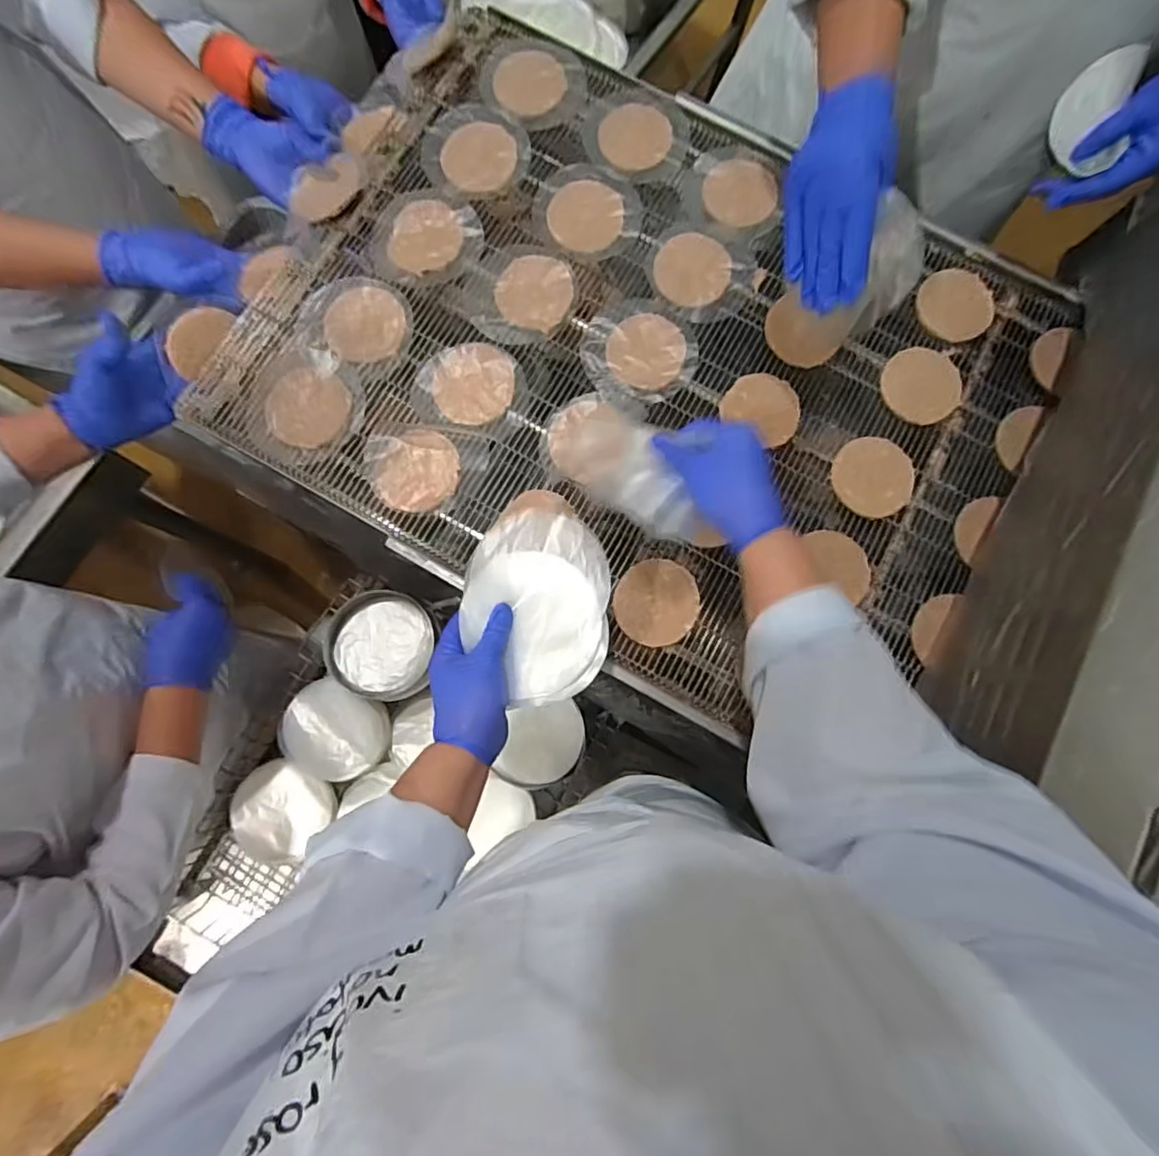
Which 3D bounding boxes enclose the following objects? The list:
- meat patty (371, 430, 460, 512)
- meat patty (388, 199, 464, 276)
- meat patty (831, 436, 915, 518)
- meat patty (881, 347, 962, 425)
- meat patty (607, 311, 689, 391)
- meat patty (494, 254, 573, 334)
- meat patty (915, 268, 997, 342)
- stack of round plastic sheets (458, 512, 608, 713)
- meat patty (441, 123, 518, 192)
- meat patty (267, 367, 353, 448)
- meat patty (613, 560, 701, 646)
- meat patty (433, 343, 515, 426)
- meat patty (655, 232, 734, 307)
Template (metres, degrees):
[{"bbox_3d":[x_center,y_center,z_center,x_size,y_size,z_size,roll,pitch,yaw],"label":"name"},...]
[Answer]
[{"bbox_3d":[-0.164,-0.108,0.593,0.087,0.008,0.079,-41,86,-9],"label":"meat patty"},{"bbox_3d":[-0.169,-0.378,0.641,0.075,0.006,0.089,9,81,-3],"label":"meat patty"},{"bbox_3d":[0.307,-0.105,0.605,0.082,0.011,0.083,1,81,-4],"label":"meat patty"},{"bbox_3d":[0.369,-0.207,0.627,0.085,0.012,0.083,1,81,-4],"label":"meat patty"},{"bbox_3d":[0.072,-0.245,0.623,0.080,0.010,0.084,1,81,-4],"label":"meat patty"},{"bbox_3d":[-0.049,-0.313,0.631,0.080,0.005,0.092,8,81,-3],"label":"meat patty"},{"bbox_3d":[0.421,-0.306,0.646,0.093,0.014,0.085,-5,82,-5],"label":"meat patty"},{"bbox_3d":[-0.037,0.022,0.497,0.120,0.023,0.162,3,81,-4],"label":"stack of round plastic sheets"},{"bbox_3d":[-0.114,-0.478,0.658,0.083,0.010,0.085,-2,81,-4],"label":"meat patty"},{"bbox_3d":[-0.284,-0.179,0.604,0.088,0.009,0.080,1,81,-4],"label":"meat patty"},{"bbox_3d":[0.076,0.024,0.570,0.080,0.008,0.082,1,81,-4],"label":"meat patty"},{"bbox_3d":[-0.111,-0.205,0.610,0.081,0.004,0.088,1,81,-4],"label":"meat patty"},{"bbox_3d":[0.127,-0.344,0.646,0.083,0.006,0.090,2,81,-4],"label":"meat patty"}]

